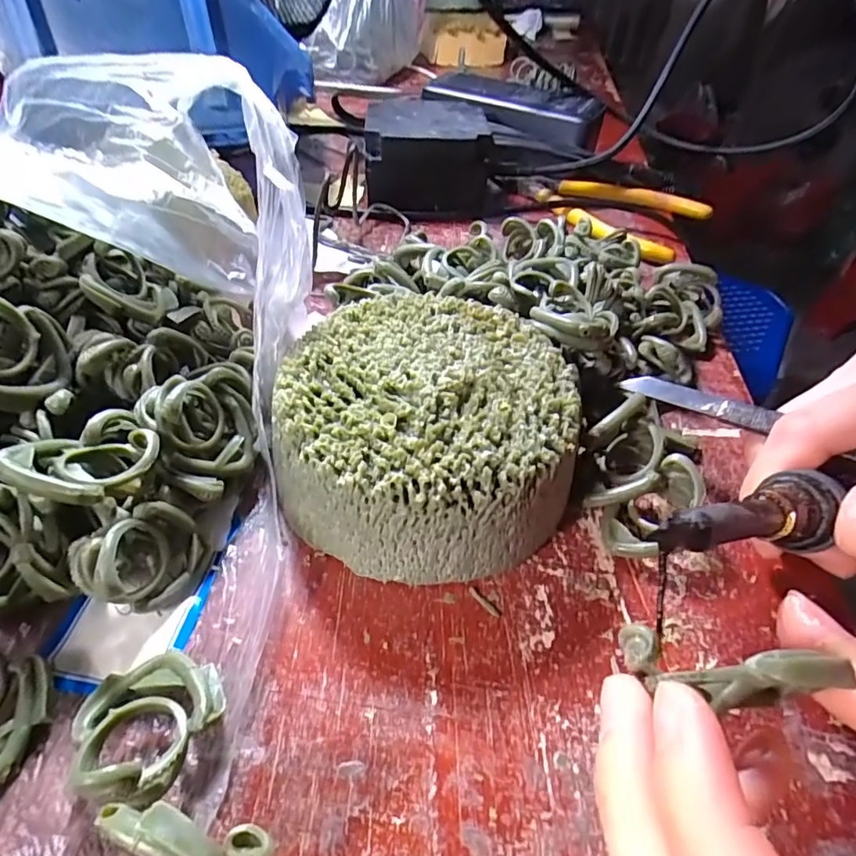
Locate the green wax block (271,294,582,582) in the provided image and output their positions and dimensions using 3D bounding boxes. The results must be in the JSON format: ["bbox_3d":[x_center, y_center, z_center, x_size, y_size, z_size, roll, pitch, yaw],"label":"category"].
[{"bbox_3d":[0.001,0.000,0.186,0.100,0.045,0.102,2,48,-3],"label":"green wax block"}]

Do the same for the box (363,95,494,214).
[{"bbox_3d":[-0.001,-0.181,0.353,0.079,0.050,0.078,1,48,-4],"label":"box"}]

